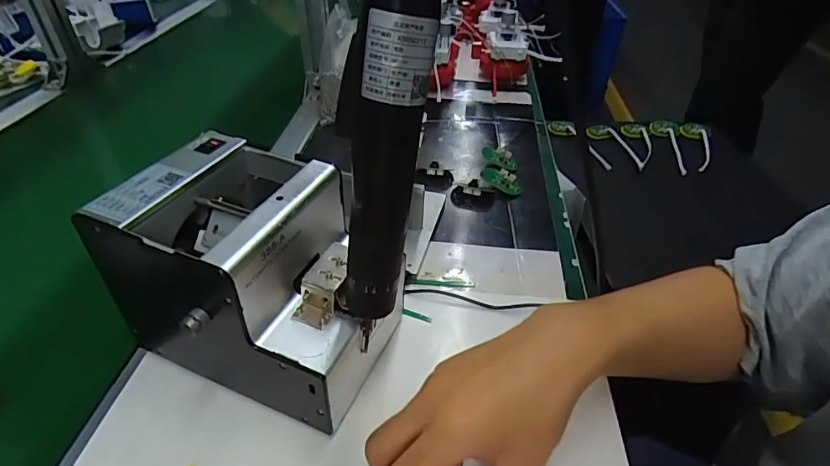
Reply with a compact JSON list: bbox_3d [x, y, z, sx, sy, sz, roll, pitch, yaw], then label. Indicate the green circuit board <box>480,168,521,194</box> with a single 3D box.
[{"bbox_3d":[0.109,-0.065,0.598,0.056,0.011,0.022,29,43,-6],"label":"green circuit board"}]

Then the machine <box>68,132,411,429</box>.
[{"bbox_3d":[-0.117,0.033,0.360,0.176,0.147,0.132,15,41,14],"label":"machine"}]

